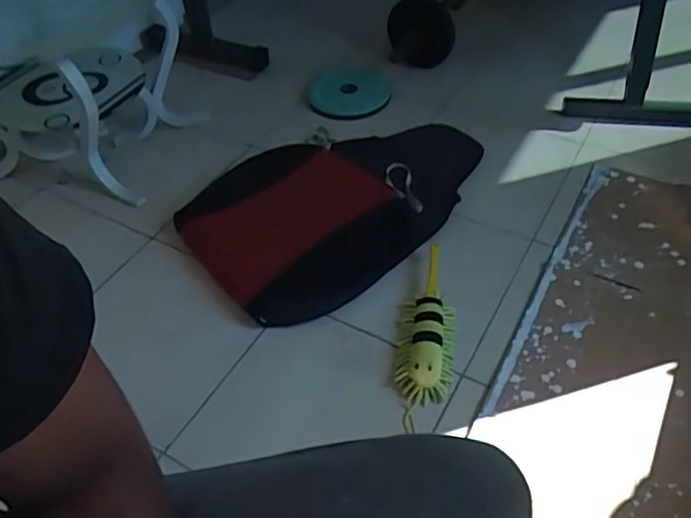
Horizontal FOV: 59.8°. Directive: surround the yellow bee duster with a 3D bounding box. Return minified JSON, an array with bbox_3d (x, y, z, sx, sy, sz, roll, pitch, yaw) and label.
[{"bbox_3d":[0.158,0.128,1.165,0.107,0.050,0.395,4,48,9],"label":"yellow bee duster"}]

